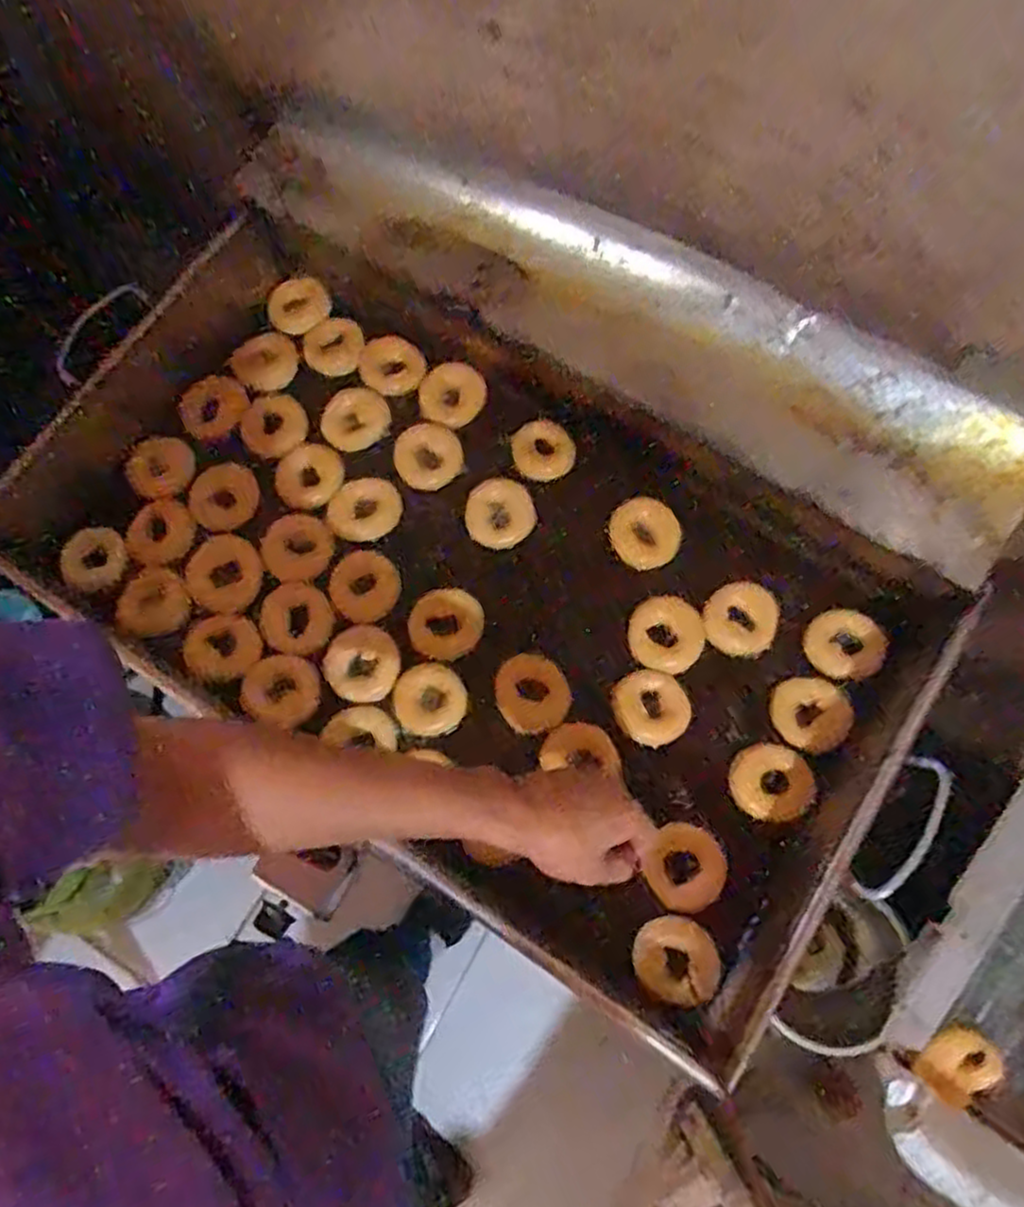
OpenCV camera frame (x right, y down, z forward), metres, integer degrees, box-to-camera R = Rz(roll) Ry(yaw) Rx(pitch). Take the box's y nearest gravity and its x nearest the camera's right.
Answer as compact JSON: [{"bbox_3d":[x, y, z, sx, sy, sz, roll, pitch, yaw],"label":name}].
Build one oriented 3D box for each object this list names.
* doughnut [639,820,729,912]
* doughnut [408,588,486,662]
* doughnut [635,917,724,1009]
[{"bbox_3d":[0.165,0.247,0.706,0.075,0.028,0.076,-1,74,2],"label":"doughnut"},{"bbox_3d":[-0.070,0.023,0.809,0.080,0.020,0.072,-26,74,-5],"label":"doughnut"},{"bbox_3d":[0.148,0.323,0.679,0.071,0.019,0.072,-28,75,-6],"label":"doughnut"}]

